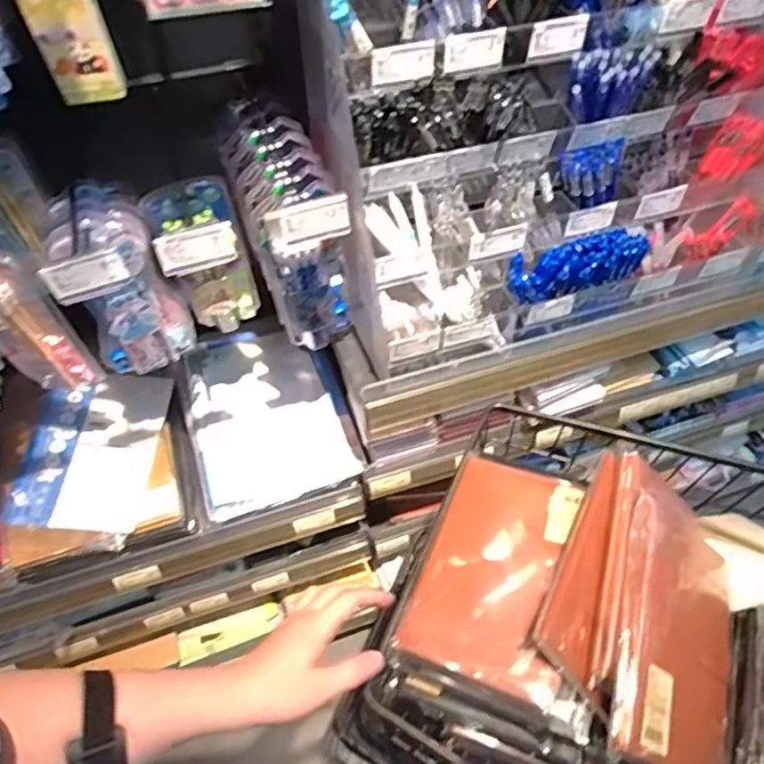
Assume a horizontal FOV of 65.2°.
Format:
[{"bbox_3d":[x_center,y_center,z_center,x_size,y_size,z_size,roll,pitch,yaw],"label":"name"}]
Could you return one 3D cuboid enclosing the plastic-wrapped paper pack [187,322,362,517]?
[{"bbox_3d":[-0.200,0.046,0.995,0.231,0.032,0.316,-18,63,-13],"label":"plastic-wrapped paper pack"}]

